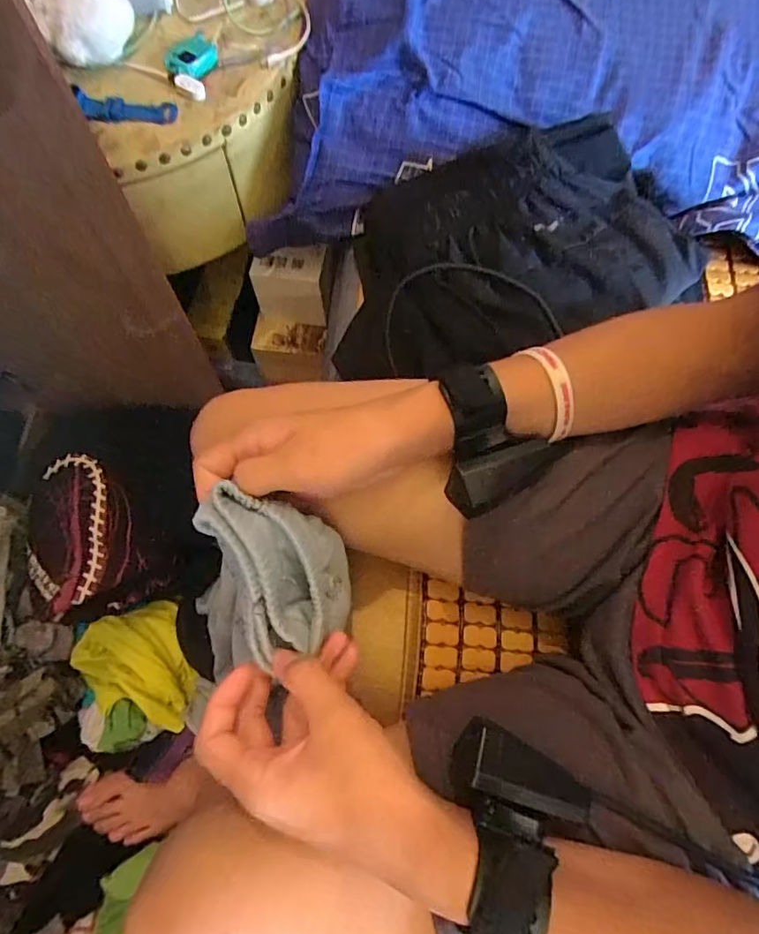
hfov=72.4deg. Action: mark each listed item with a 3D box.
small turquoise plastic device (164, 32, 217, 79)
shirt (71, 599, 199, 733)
[{"bbox_3d":[-0.190,-0.412,0.526,0.034,0.025,0.054,31,71,10],"label":"small turquoise plastic device"},{"bbox_3d":[-0.343,0.290,0.736,0.134,0.075,0.185,-24,71,-10],"label":"shirt"}]

